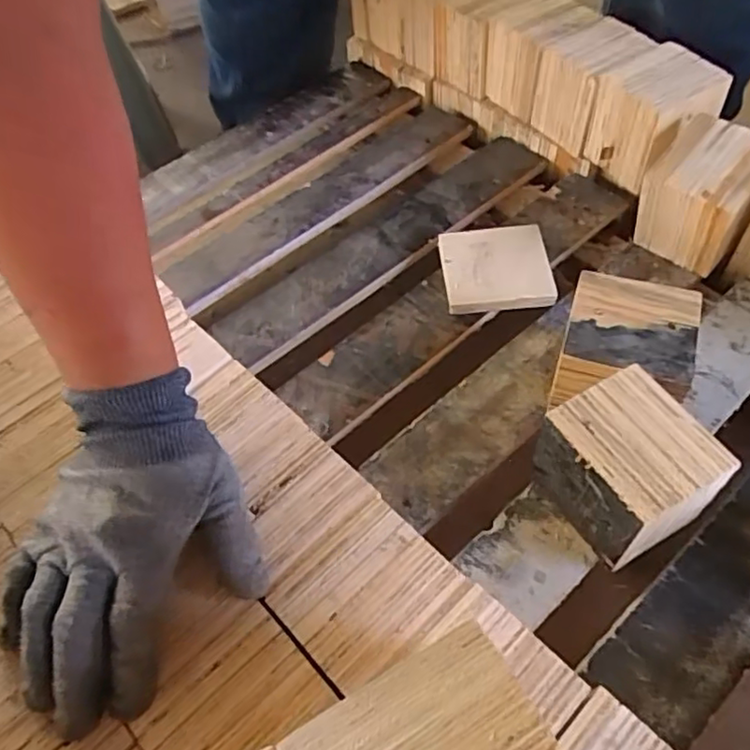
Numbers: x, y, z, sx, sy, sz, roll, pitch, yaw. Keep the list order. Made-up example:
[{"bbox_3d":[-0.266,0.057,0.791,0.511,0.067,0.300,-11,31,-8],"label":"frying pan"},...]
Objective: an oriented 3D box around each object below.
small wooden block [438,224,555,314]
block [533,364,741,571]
[{"bbox_3d":[0.114,-0.101,0.600,0.095,0.016,0.099,-6,54,3],"label":"small wooden block"},{"bbox_3d":[0.170,0.067,0.429,0.076,0.091,0.098,-31,57,-15],"label":"block"}]

